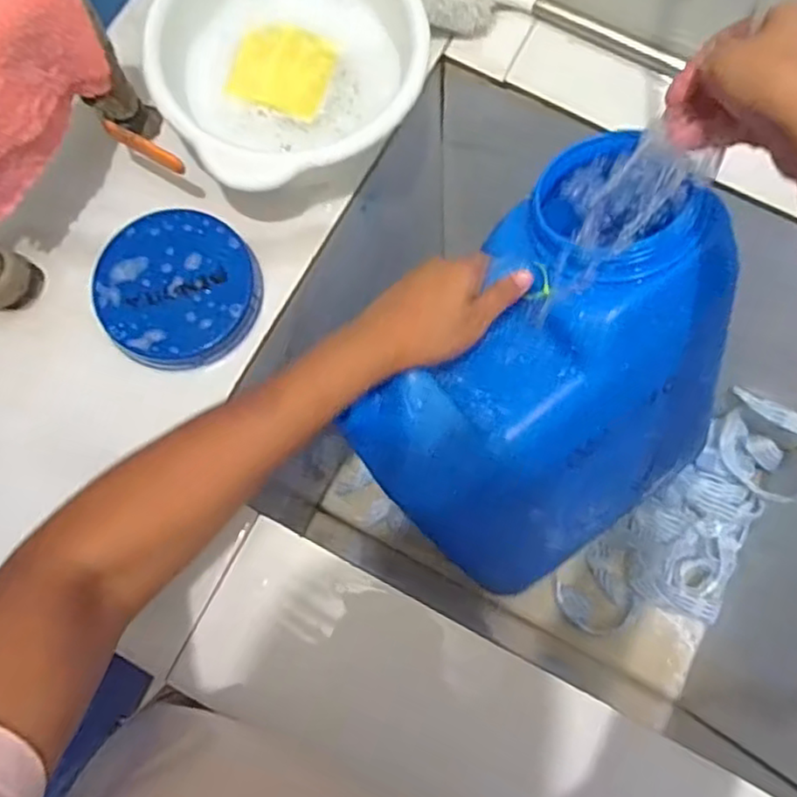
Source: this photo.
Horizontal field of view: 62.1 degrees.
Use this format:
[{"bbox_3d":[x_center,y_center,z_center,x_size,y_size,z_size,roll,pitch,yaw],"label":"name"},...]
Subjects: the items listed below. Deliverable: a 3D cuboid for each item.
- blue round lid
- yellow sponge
[{"bbox_3d":[-0.169,-0.084,0.506,0.116,0.021,0.118,0,77,-1],"label":"blue round lid"},{"bbox_3d":[-0.094,-0.261,0.530,0.078,0.022,0.072,16,77,3],"label":"yellow sponge"}]

